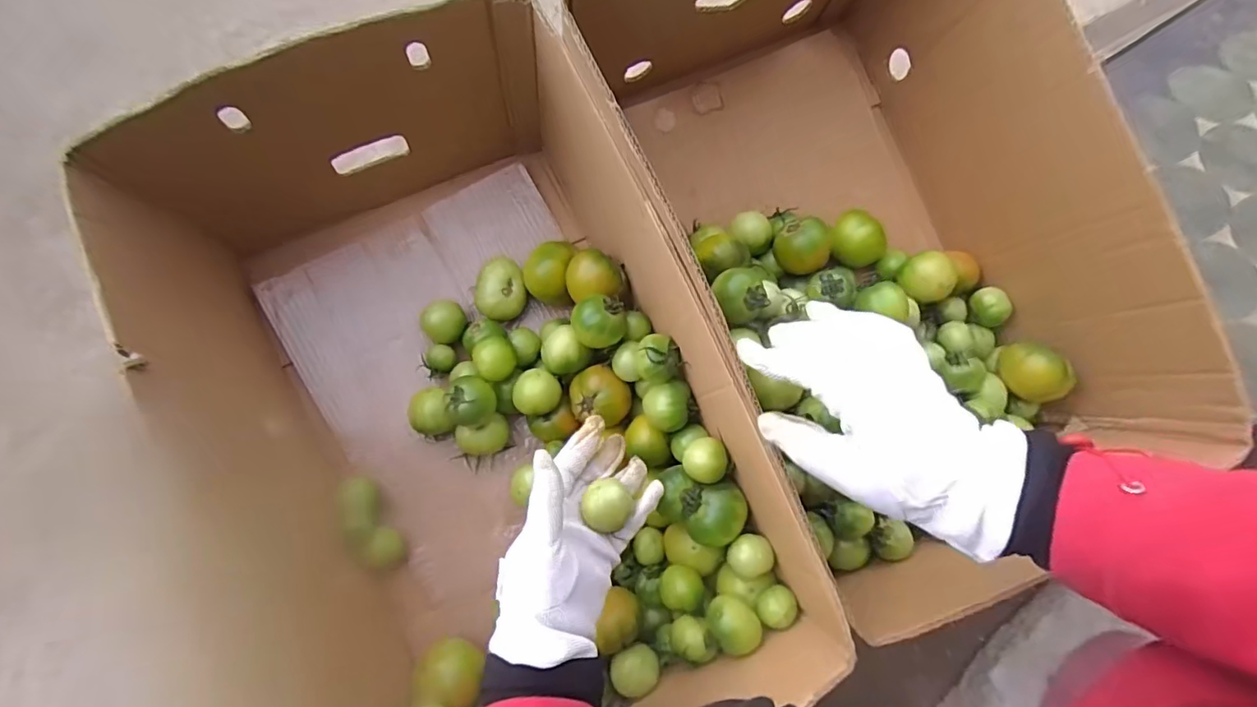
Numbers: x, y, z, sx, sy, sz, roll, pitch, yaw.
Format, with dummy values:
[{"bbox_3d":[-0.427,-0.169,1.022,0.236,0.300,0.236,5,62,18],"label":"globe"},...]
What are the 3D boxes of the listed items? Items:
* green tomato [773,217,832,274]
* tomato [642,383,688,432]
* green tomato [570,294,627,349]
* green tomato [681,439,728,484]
[{"bbox_3d":[0.165,-0.103,0.549,0.049,0.047,0.049,34,74,11],"label":"green tomato"},{"bbox_3d":[0.033,0.050,0.499,0.036,0.035,0.039,0,71,0],"label":"tomato"},{"bbox_3d":[-0.026,-0.023,0.498,0.047,0.047,0.039,0,71,0],"label":"green tomato"},{"bbox_3d":[0.063,0.092,0.475,0.036,0.033,0.036,0,71,0],"label":"green tomato"}]

